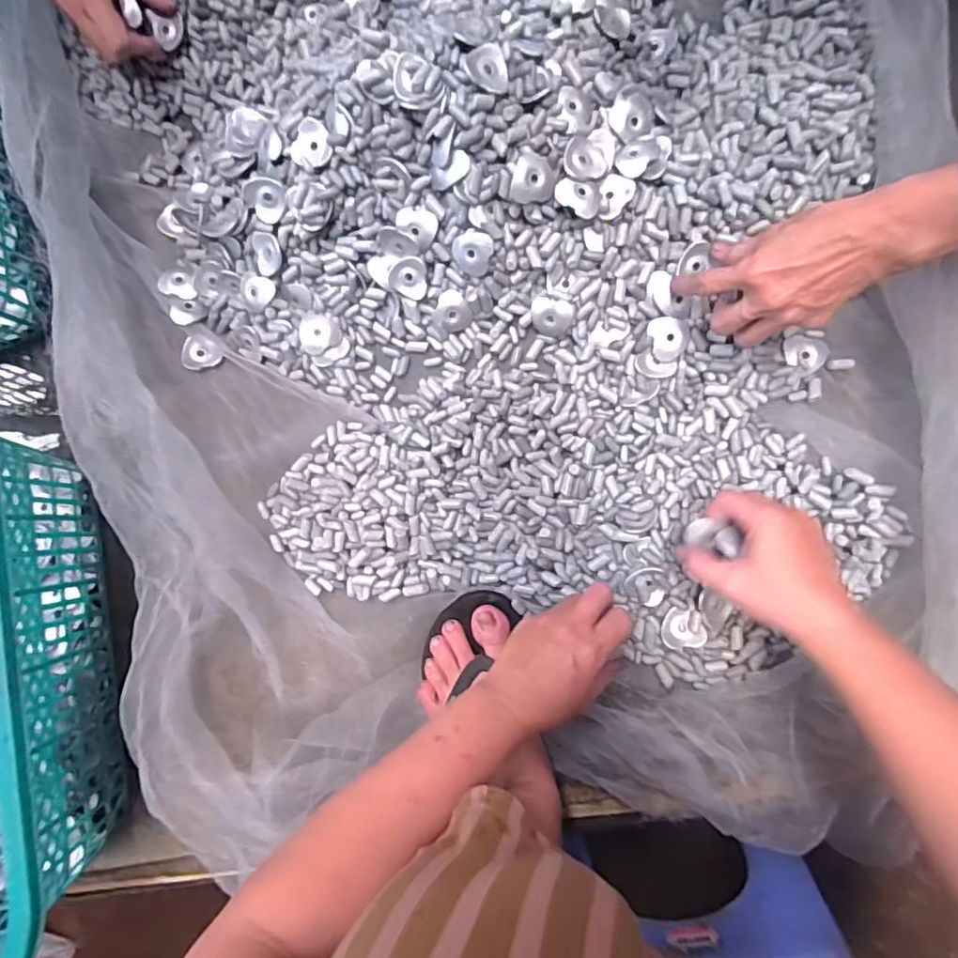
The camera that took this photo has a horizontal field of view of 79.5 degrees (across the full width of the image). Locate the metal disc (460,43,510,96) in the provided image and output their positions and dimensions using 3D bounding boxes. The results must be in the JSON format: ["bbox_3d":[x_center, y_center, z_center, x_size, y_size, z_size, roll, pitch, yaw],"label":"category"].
[{"bbox_3d":[0.006,-0.305,0.430,0.031,0.006,0.035,-25,105,-15],"label":"metal disc"}]

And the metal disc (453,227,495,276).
[{"bbox_3d":[-0.006,-0.191,0.486,0.033,0.007,0.034,5,116,10],"label":"metal disc"}]

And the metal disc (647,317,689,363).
[{"bbox_3d":[0.162,-0.119,0.491,0.033,0.007,0.036,0,90,8],"label":"metal disc"}]

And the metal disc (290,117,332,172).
[{"bbox_3d":[-0.137,-0.275,0.476,0.034,0.004,0.036,2,103,8],"label":"metal disc"}]

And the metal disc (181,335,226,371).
[{"bbox_3d":[-0.265,-0.120,0.552,0.036,0.004,0.031,-4,92,-14],"label":"metal disc"}]

